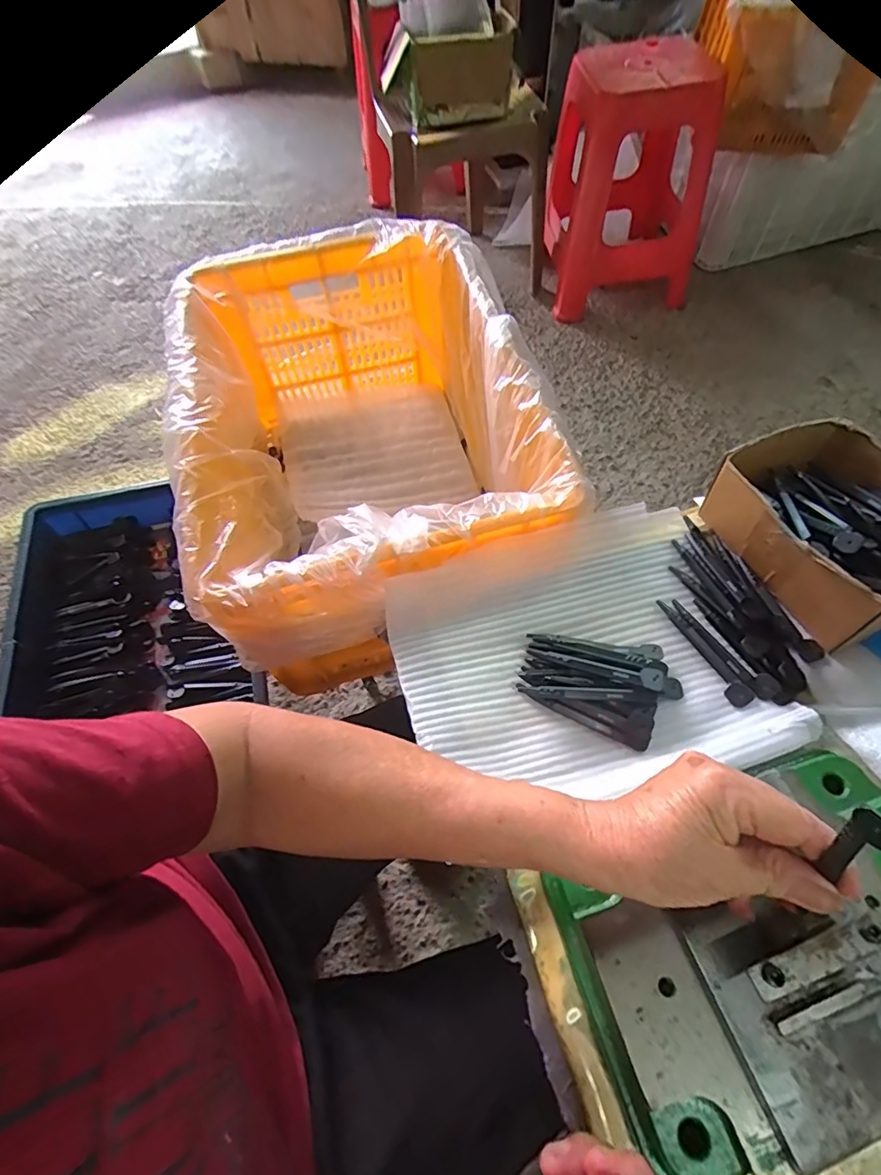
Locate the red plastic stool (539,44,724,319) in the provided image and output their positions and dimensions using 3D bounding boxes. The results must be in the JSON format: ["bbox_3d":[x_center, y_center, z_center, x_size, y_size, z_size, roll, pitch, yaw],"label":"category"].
[{"bbox_3d":[0.475,-1.040,1.375,0.379,0.471,0.378,4,60,6],"label":"red plastic stool"}]

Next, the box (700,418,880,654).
[{"bbox_3d":[0.311,-0.048,0.420,0.133,0.062,0.162,-24,61,-11],"label":"box"}]

